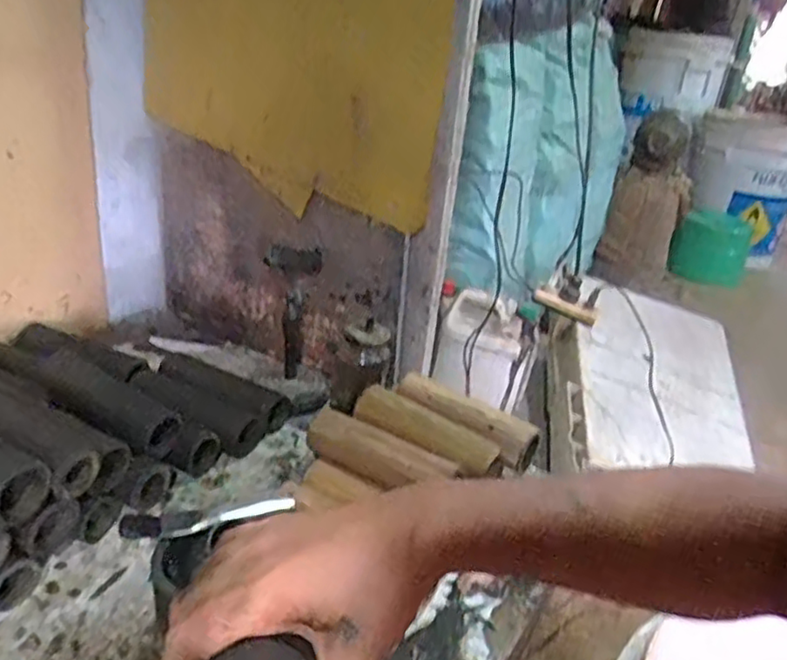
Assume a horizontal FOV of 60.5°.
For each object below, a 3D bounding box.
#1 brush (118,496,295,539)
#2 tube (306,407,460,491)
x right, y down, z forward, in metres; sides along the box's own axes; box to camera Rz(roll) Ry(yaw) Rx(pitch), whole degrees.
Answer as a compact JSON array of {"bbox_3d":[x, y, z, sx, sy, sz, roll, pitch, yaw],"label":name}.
[{"bbox_3d":[-0.157,0.157,0.565,0.145,0.021,0.019,-10,25,0],"label":"brush"},{"bbox_3d":[-0.013,0.136,0.720,0.175,0.045,0.046,17,27,26],"label":"tube"}]

